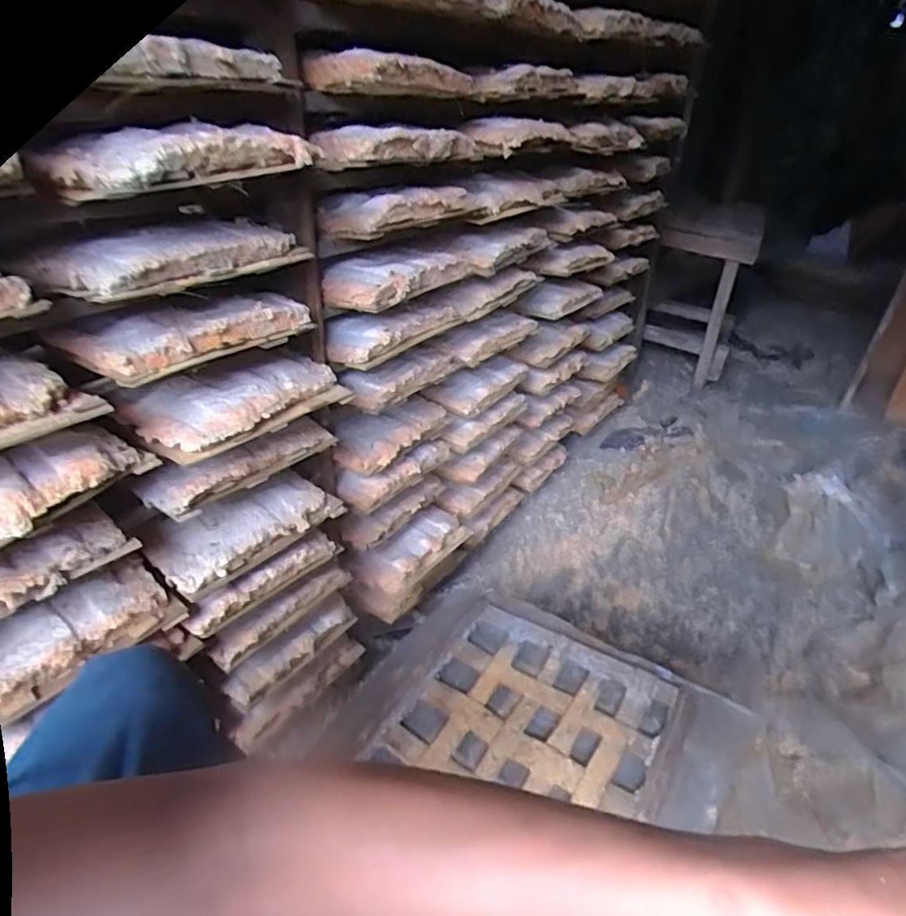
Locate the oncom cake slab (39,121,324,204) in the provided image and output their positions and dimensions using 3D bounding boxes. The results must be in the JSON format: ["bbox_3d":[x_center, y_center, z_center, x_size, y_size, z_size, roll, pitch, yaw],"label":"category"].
[{"bbox_3d":[-0.221,-0.259,0.506,0.100,0.041,0.195,23,39,28],"label":"oncom cake slab"}]

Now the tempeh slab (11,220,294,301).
[{"bbox_3d":[-0.269,-0.201,0.568,0.125,0.034,0.203,19,38,24],"label":"tempeh slab"}]

